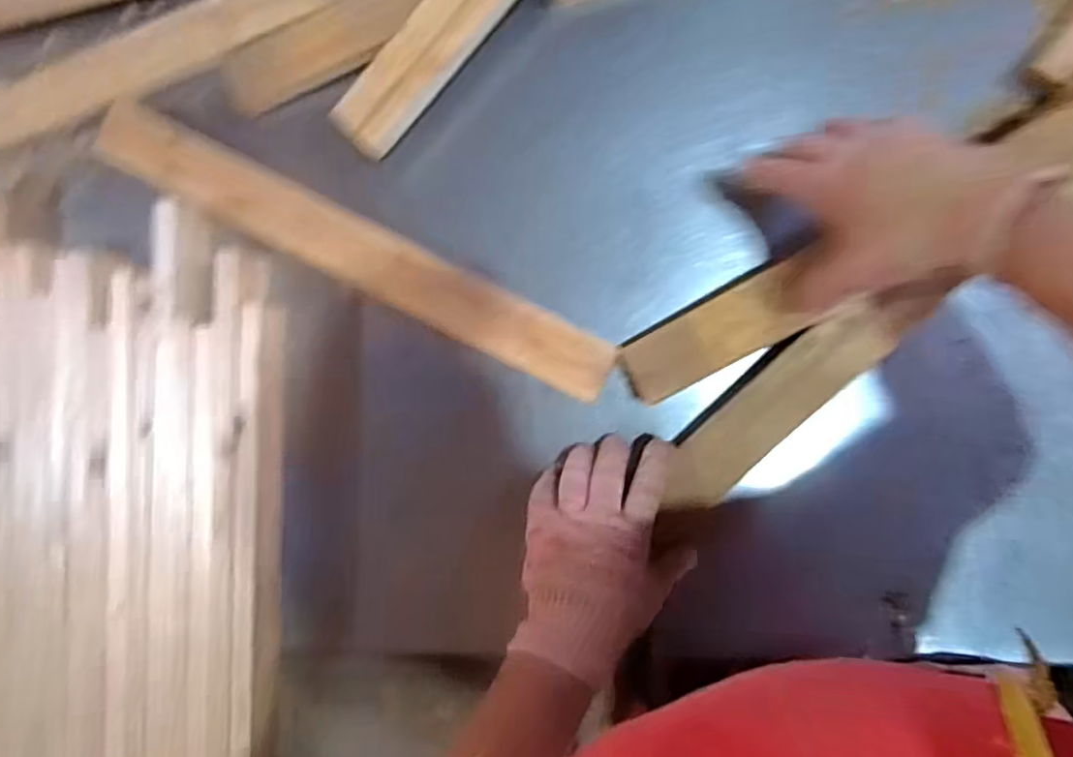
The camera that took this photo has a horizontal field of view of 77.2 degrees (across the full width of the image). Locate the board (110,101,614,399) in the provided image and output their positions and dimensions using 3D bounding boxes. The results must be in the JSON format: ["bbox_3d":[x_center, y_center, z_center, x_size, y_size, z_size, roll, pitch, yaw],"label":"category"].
[{"bbox_3d":[-0.165,-0.113,0.560,0.492,0.029,0.050,28,93,7],"label":"board"}]

